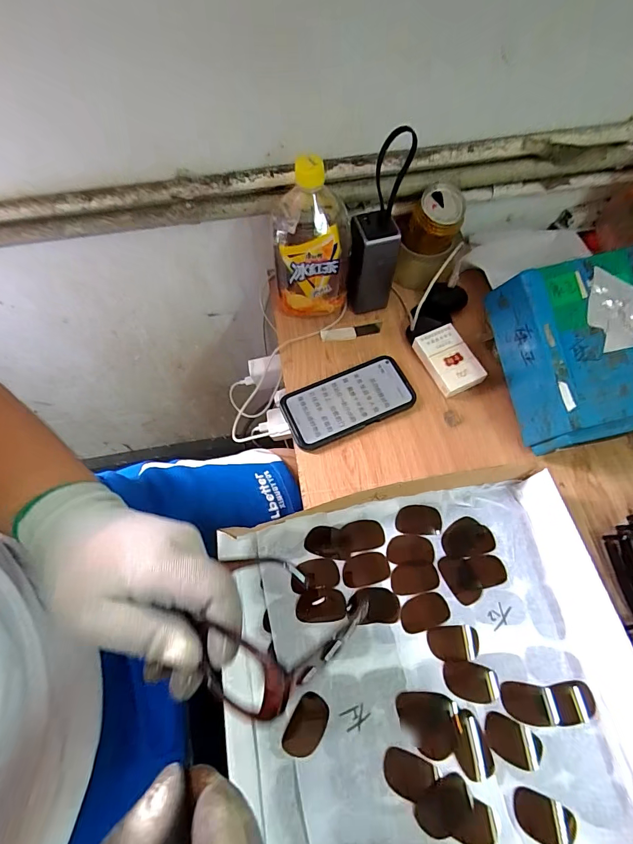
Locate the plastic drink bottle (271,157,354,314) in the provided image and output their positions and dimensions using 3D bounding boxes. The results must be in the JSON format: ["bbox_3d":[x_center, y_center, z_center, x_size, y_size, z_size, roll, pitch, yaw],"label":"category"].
[{"bbox_3d":[-0.007,-0.222,0.484,0.091,0.189,0.073,-9,66,-3],"label":"plastic drink bottle"}]

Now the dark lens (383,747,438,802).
[{"bbox_3d":[0.082,0.310,0.345,0.045,0.004,0.031,16,67,7],"label":"dark lens"}]

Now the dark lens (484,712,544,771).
[{"bbox_3d":[0.177,0.288,0.353,0.052,0.005,0.031,23,68,10],"label":"dark lens"}]

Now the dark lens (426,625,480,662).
[{"bbox_3d":[0.136,0.220,0.391,0.050,0.008,0.031,-4,66,-1],"label":"dark lens"}]

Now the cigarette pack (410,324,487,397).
[{"bbox_3d":[0.174,-0.080,0.521,0.058,0.027,0.088,-23,68,-10],"label":"cigarette pack"}]

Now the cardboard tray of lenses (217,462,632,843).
[{"bbox_3d":[0.108,0.242,0.361,0.377,0.065,0.355,-11,67,-4],"label":"cardboard tray of lenses"}]

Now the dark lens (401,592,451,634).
[{"bbox_3d":[0.110,0.194,0.401,0.049,0.004,0.032,-13,67,-5],"label":"dark lens"}]

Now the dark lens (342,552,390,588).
[{"bbox_3d":[0.052,0.155,0.414,0.049,0.004,0.031,-11,67,-5],"label":"dark lens"}]

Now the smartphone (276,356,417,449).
[{"bbox_3d":[0.042,-0.026,0.509,0.165,0.017,0.080,-23,68,-9],"label":"smartphone"}]

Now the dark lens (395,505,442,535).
[{"bbox_3d":[0.112,0.108,0.433,0.050,0.004,0.031,2,66,1],"label":"dark lens"}]

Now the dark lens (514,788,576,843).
[{"bbox_3d":[0.192,0.335,0.330,0.049,0.005,0.032,18,67,8],"label":"dark lens"}]

